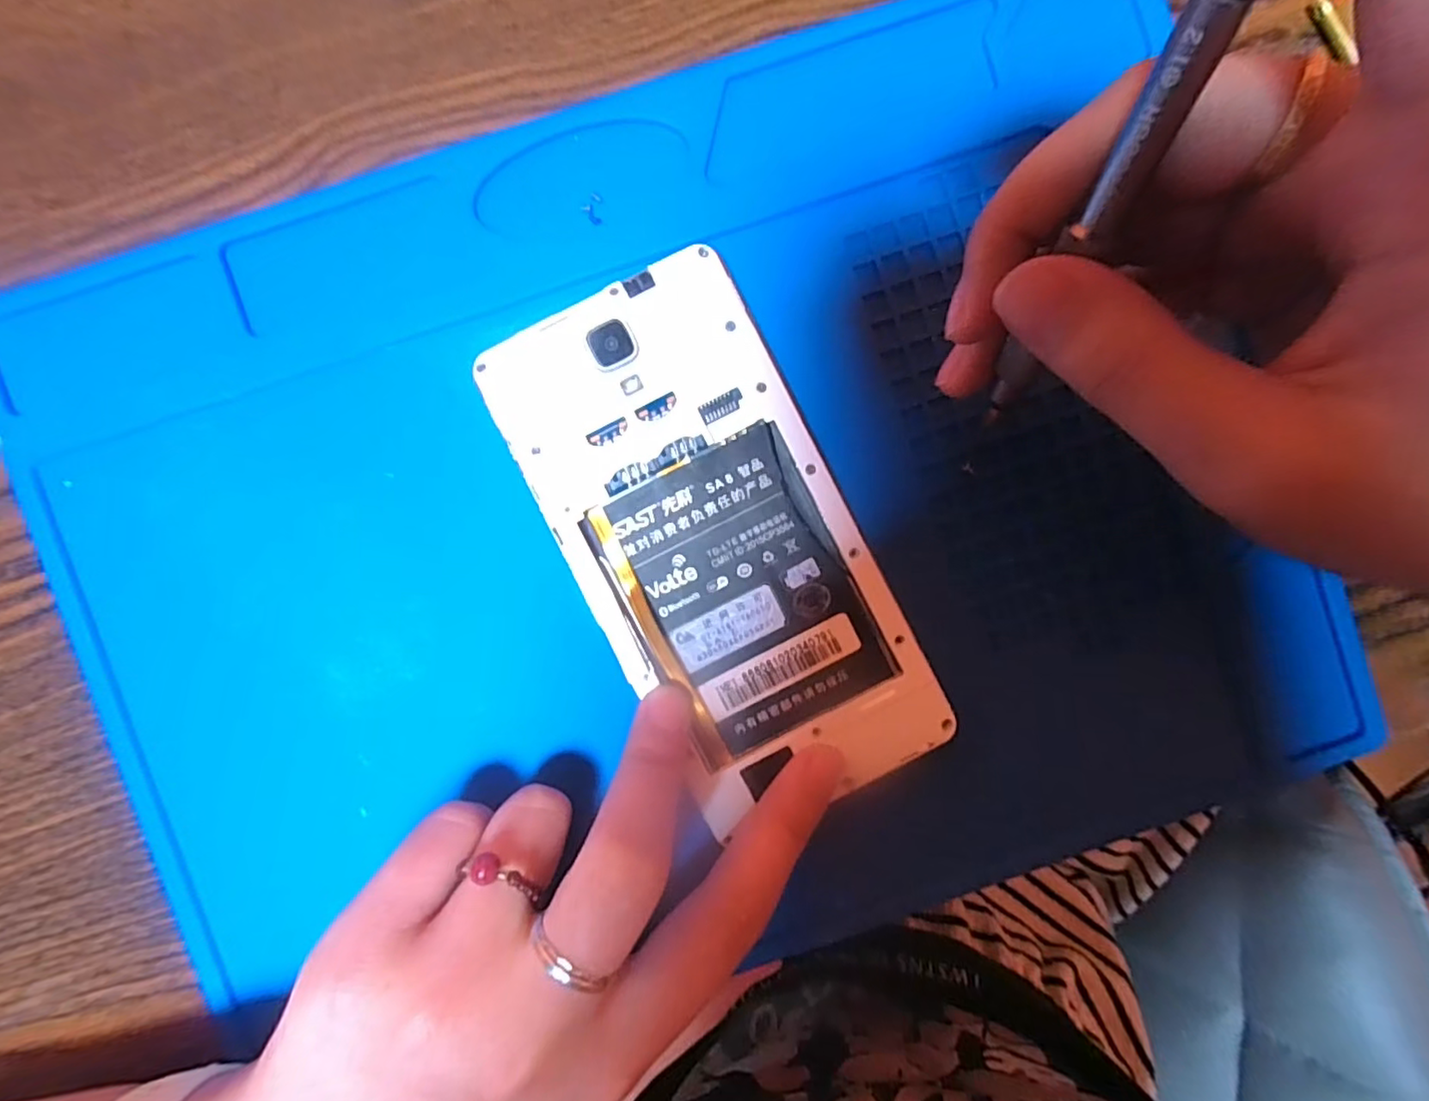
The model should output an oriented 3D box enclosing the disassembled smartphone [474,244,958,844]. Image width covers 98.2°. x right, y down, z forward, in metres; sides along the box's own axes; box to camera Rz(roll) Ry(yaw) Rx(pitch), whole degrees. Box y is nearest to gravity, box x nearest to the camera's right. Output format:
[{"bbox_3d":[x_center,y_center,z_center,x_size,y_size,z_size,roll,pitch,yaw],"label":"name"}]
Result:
[{"bbox_3d":[0.000,-0.001,0.158,0.067,0.007,0.136,-28,92,0],"label":"disassembled smartphone"}]

